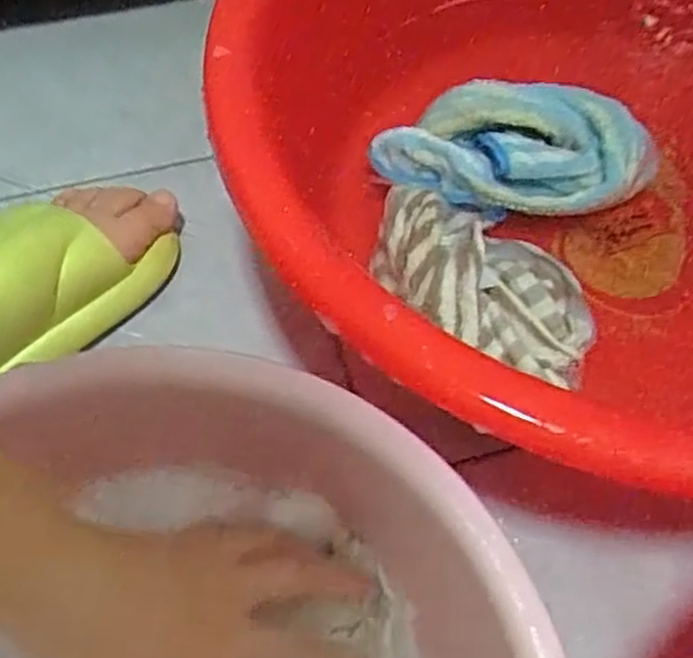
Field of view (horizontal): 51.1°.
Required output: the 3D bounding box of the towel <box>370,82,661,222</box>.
[{"bbox_3d":[0.117,-0.125,0.502,0.187,0.049,0.085,2,60,3],"label":"towel"}]

